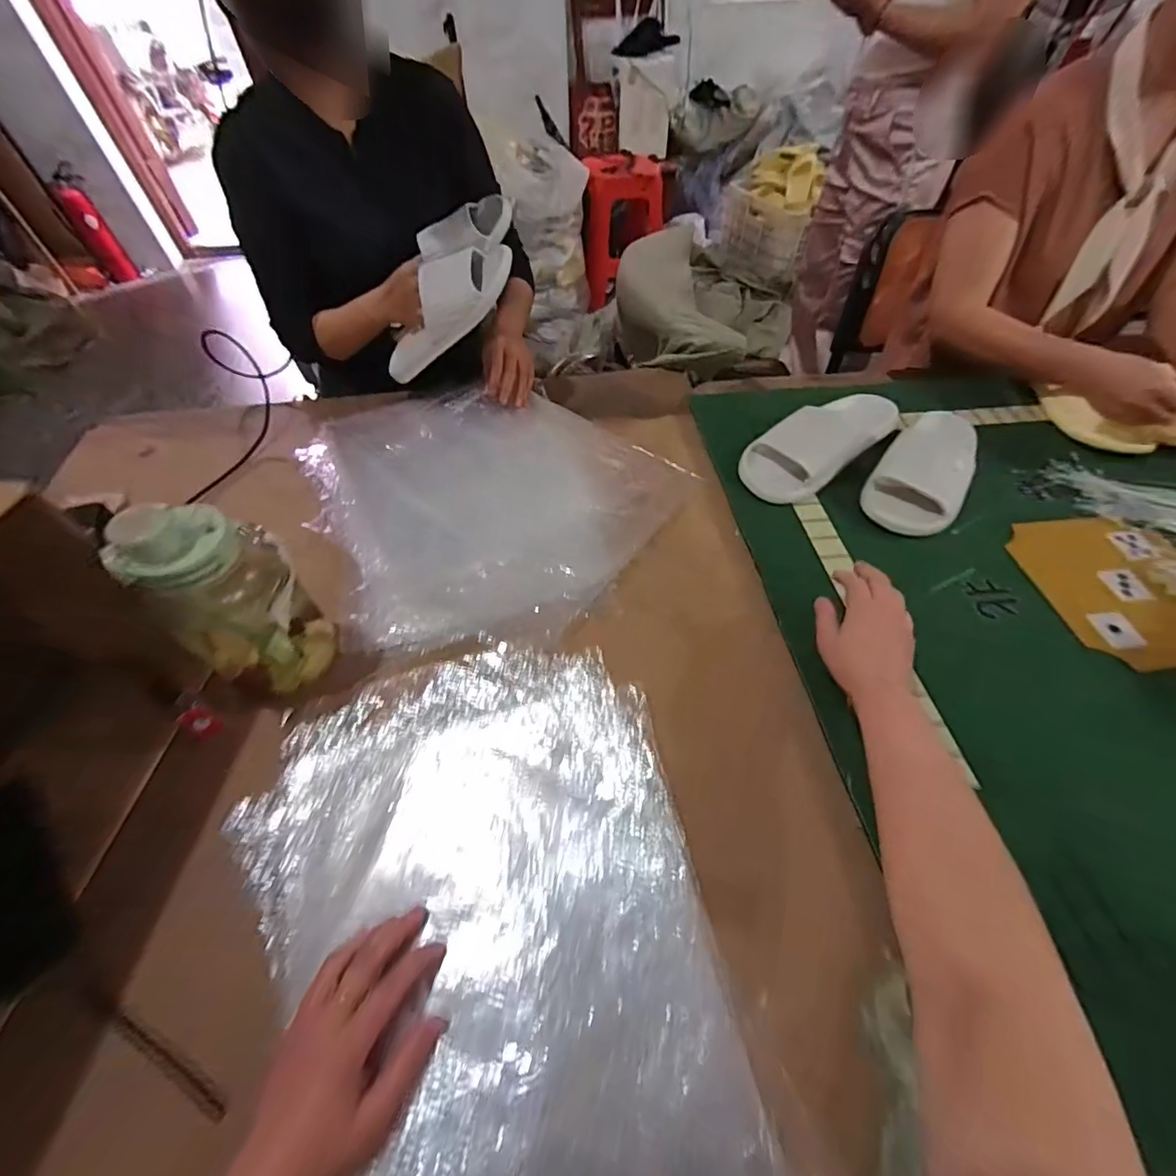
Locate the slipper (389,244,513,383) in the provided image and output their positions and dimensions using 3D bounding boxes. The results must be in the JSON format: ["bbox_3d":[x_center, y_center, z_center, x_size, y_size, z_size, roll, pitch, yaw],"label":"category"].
[{"bbox_3d":[-0.222,-0.411,0.735,0.261,0.077,0.115,-30,49,32],"label":"slipper"}]

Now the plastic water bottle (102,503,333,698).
[{"bbox_3d":[-0.320,0.012,0.448,0.090,0.210,0.112,23,58,17],"label":"plastic water bottle"}]

